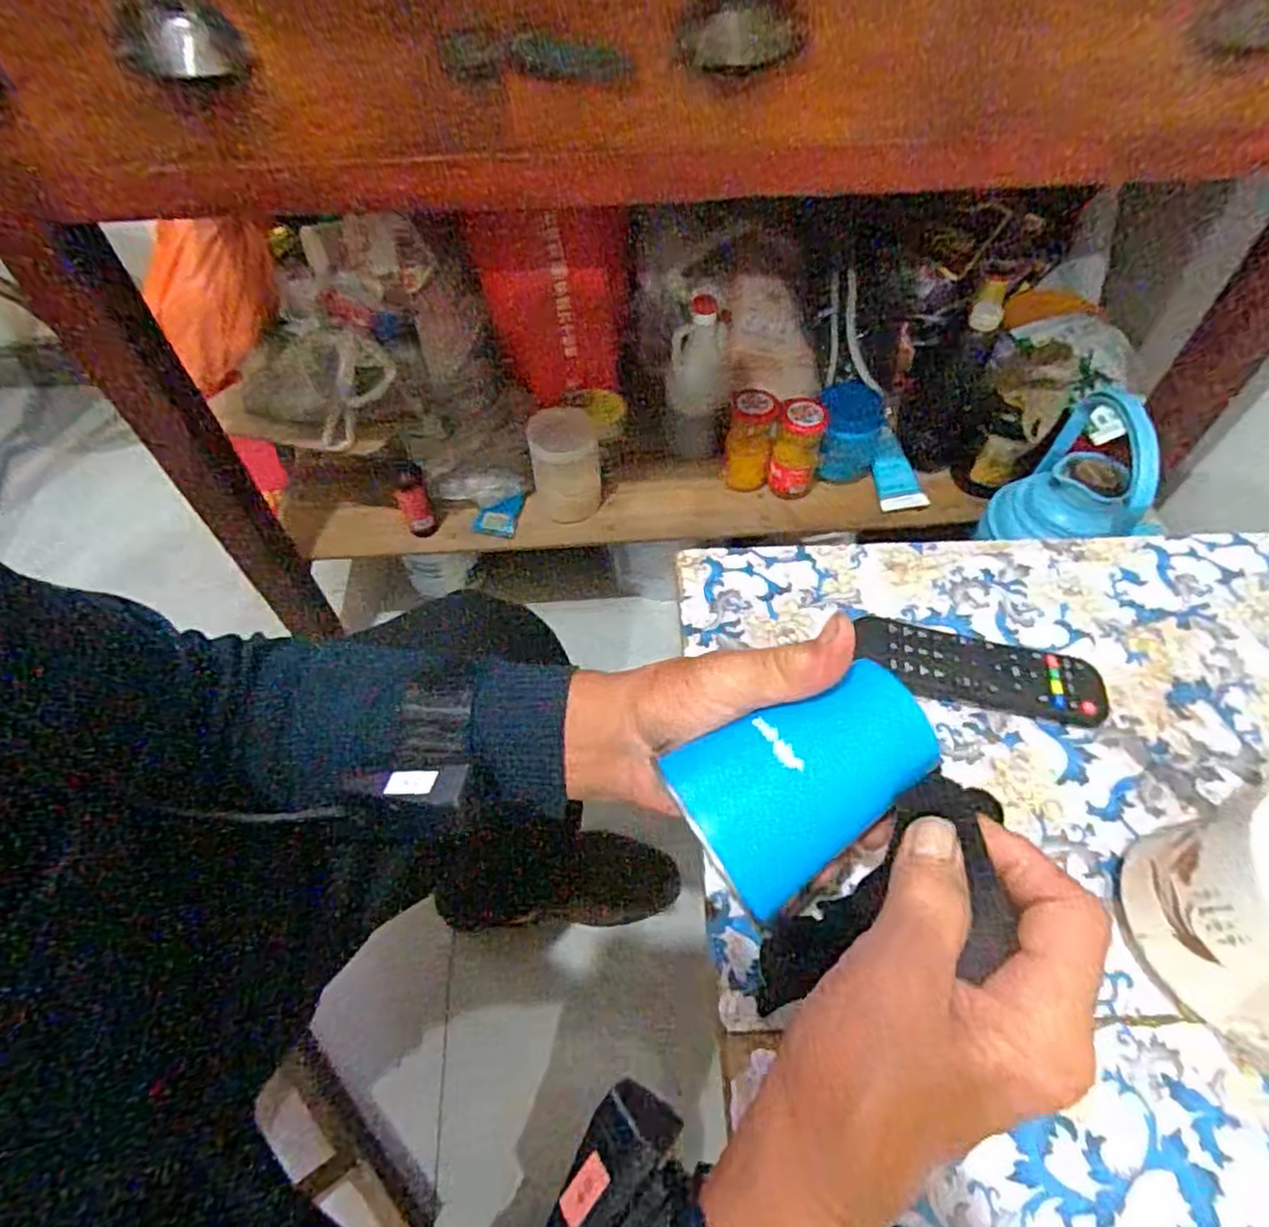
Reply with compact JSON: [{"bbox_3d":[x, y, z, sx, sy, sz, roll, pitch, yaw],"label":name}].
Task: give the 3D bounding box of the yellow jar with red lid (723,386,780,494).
[{"bbox_3d":[0.149,-0.223,0.905,0.057,0.126,0.049,5,56,4],"label":"yellow jar with red lid"}]

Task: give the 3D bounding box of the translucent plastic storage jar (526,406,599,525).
[{"bbox_3d":[-0.084,-0.181,0.857,0.080,0.107,0.075,0,56,0],"label":"translucent plastic storage jar"}]

